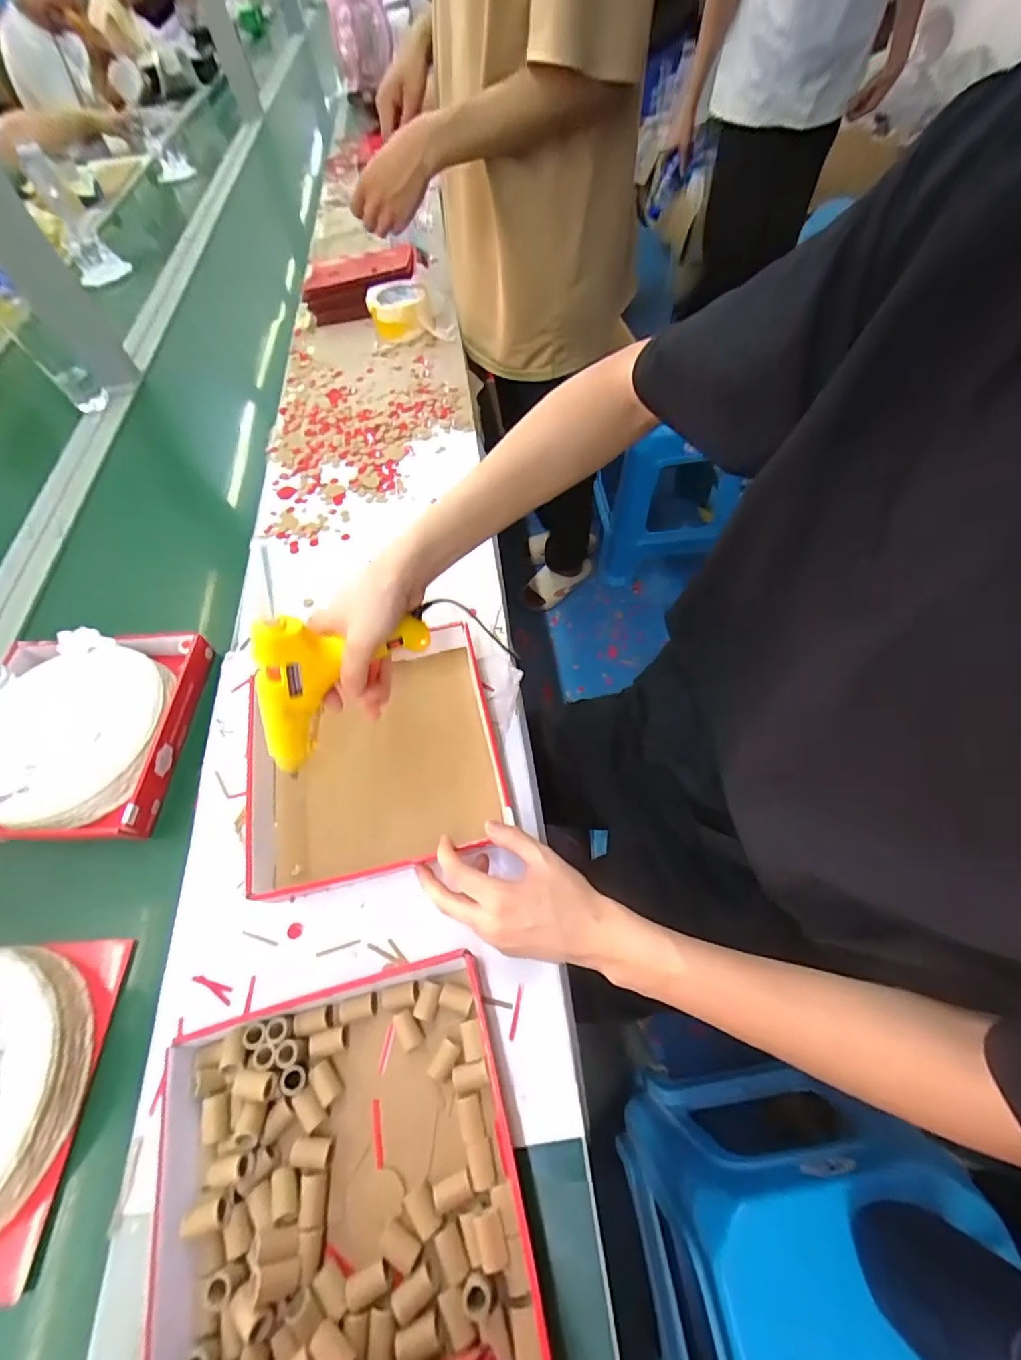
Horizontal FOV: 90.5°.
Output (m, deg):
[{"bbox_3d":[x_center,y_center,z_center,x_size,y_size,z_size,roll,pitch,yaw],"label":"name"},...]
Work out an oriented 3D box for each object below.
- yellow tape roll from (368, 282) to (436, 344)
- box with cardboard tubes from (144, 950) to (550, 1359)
[{"bbox_3d":[-0.211,-0.704,0.972,0.115,0.075,0.115,-2,60,3],"label":"yellow tape roll"},{"bbox_3d":[-0.117,0.344,0.353,0.234,0.044,0.221,-14,60,-4],"label":"box with cardboard tubes"}]

